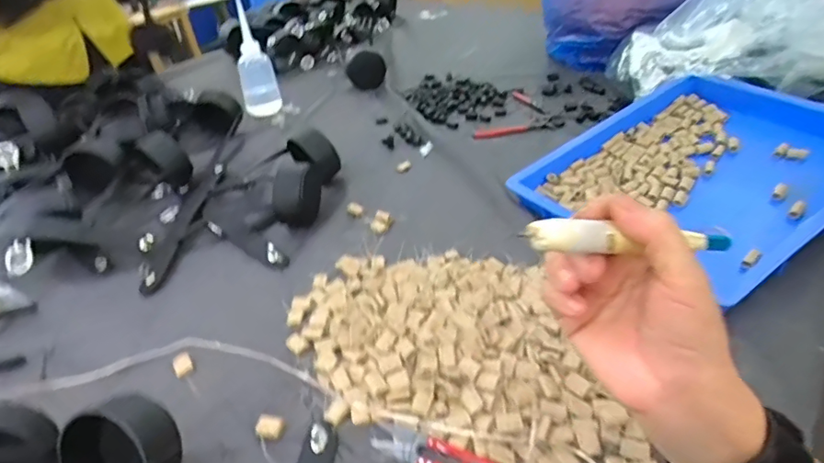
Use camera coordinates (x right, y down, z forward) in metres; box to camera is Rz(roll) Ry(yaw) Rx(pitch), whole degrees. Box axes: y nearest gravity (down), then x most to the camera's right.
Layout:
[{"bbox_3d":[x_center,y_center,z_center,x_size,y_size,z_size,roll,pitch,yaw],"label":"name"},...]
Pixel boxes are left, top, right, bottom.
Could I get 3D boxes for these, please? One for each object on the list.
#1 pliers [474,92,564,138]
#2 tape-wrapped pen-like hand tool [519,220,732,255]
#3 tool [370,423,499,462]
[{"bbox_3d":[0.154,-0.193,0.881,0.153,0.012,0.153,-15,37,-12],"label":"pliers"},{"bbox_3d":[0.118,0.004,0.278,0.130,0.014,0.012,3,33,-22],"label":"tape-wrapped pen-like hand tool"},{"bbox_3d":[0.026,0.168,0.391,0.114,0.014,0.026,13,40,24],"label":"tool"}]

